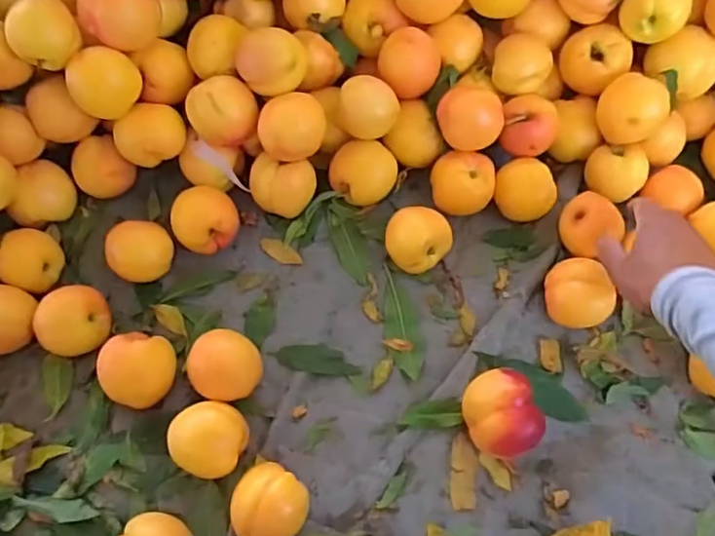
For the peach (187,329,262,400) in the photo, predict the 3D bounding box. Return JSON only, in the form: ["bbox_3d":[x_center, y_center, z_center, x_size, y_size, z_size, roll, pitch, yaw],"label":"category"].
[{"bbox_3d":[-0.117,0.089,0.542,0.058,0.050,0.060,0,67,-1],"label":"peach"}]

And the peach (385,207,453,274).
[{"bbox_3d":[0.057,-0.024,0.582,0.061,0.047,0.054,23,68,8],"label":"peach"}]

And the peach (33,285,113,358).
[{"bbox_3d":[-0.258,0.051,0.553,0.058,0.063,0.053,0,67,-1],"label":"peach"}]

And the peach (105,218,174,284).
[{"bbox_3d":[-0.207,-0.014,0.583,0.052,0.052,0.056,0,67,-1],"label":"peach"}]

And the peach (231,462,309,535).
[{"bbox_3d":[-0.072,0.196,0.499,0.059,0.050,0.059,0,67,-1],"label":"peach"}]

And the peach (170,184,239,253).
[{"bbox_3d":[-0.147,-0.044,0.593,0.062,0.054,0.053,-39,73,-16],"label":"peach"}]

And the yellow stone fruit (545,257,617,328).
[{"bbox_3d":[0.201,0.026,0.555,0.047,0.048,0.061,-29,70,-13],"label":"yellow stone fruit"}]

